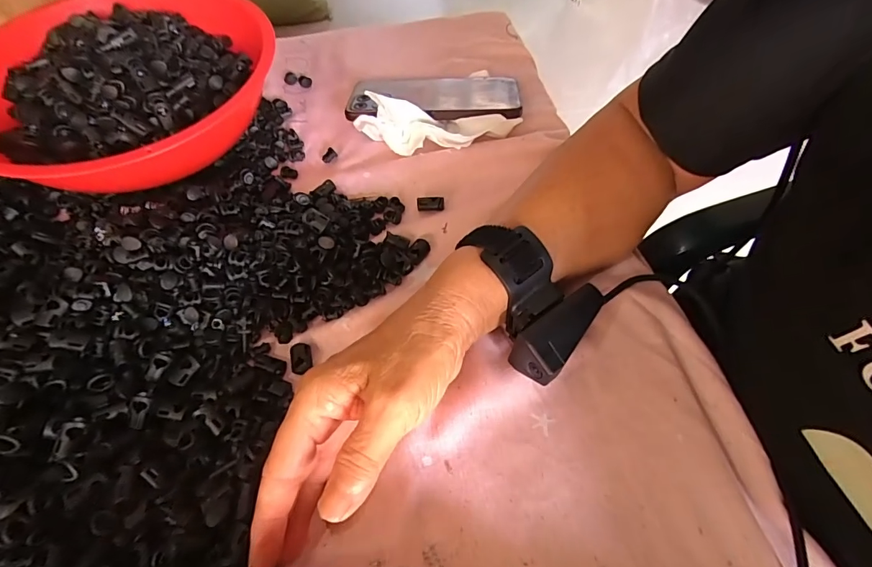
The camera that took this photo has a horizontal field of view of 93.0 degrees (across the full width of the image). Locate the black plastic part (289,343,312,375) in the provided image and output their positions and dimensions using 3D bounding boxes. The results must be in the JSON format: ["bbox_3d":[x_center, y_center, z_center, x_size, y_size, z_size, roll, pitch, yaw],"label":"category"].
[{"bbox_3d":[-0.092,0.050,0.281,0.014,0.006,0.020,-16,61,-6],"label":"black plastic part"}]

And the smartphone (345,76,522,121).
[{"bbox_3d":[-0.001,-0.177,0.393,0.160,0.012,0.077,0,48,2],"label":"smartphone"}]

